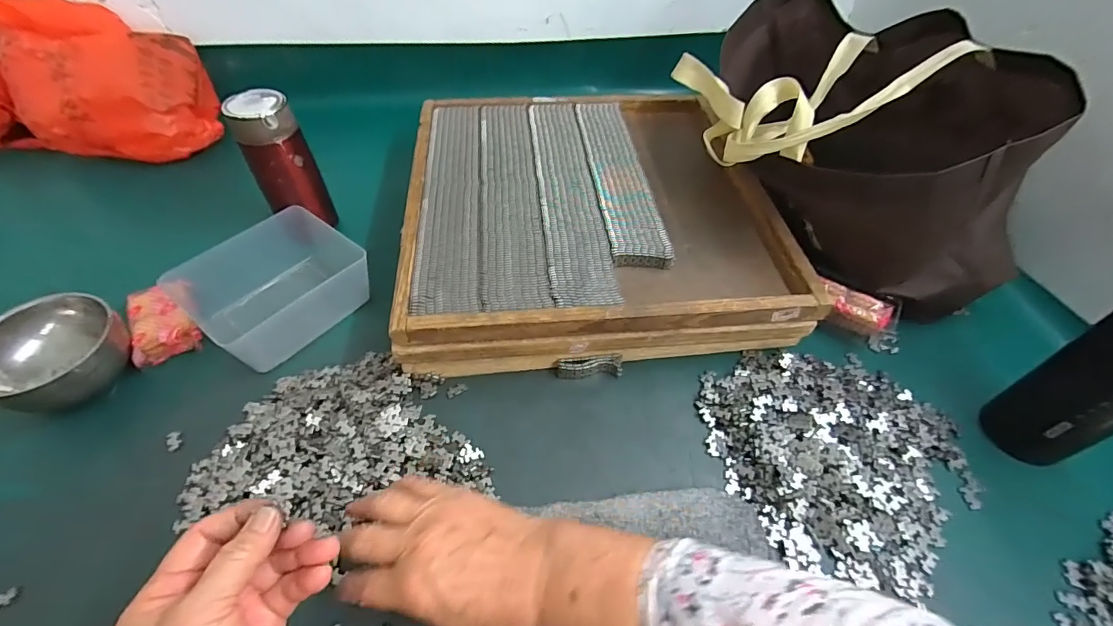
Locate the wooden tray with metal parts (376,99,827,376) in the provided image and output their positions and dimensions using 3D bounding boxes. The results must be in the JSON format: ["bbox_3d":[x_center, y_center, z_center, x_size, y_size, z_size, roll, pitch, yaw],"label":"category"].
[{"bbox_3d":[0.036,-0.122,0.557,0.389,0.086,0.394,-2,49,-5],"label":"wooden tray with metal parts"}]

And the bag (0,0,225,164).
[{"bbox_3d":[-0.660,-0.312,0.636,0.351,0.150,0.170,2,48,-1],"label":"bag"}]

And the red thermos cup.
[{"bbox_3d":[-0.303,-0.164,0.521,0.063,0.141,0.056,-23,53,-21],"label":"red thermos cup"}]

